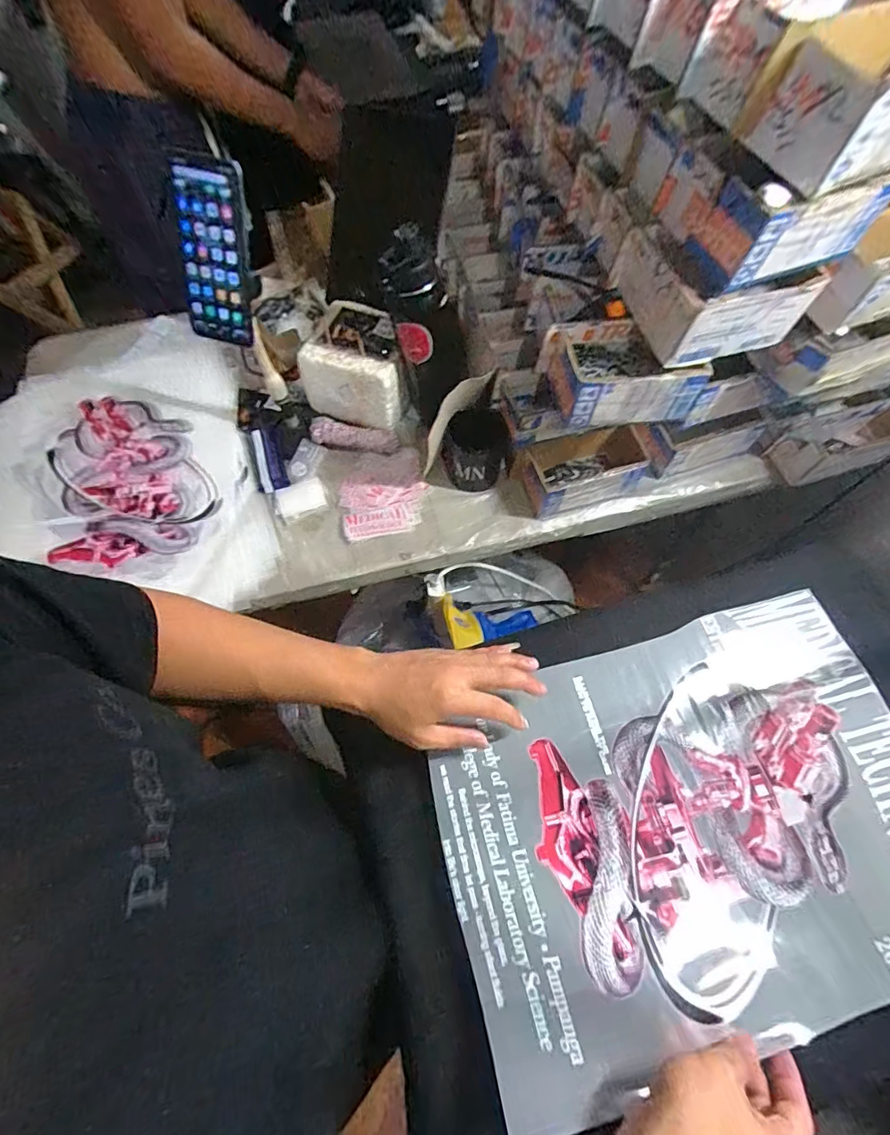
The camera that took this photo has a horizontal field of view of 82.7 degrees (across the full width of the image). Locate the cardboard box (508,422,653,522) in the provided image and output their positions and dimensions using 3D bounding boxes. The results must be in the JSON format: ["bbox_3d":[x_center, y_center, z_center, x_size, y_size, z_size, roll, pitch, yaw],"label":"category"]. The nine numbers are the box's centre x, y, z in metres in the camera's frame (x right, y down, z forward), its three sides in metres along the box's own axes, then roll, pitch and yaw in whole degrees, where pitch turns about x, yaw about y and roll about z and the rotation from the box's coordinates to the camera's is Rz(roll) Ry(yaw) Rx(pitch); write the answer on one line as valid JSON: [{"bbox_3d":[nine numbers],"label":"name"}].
[{"bbox_3d":[0.201,-0.140,0.725,0.185,0.080,0.082,-17,66,-8],"label":"cardboard box"}]

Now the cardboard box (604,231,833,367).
[{"bbox_3d":[0.289,-0.302,0.550,0.164,0.076,0.127,-14,66,-7],"label":"cardboard box"}]

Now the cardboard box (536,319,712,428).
[{"bbox_3d":[0.204,-0.227,0.592,0.163,0.064,0.103,-6,65,-3],"label":"cardboard box"}]

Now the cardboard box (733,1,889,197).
[{"bbox_3d":[0.336,-0.378,0.403,0.163,0.072,0.100,-21,67,-10],"label":"cardboard box"}]

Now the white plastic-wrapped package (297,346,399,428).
[{"bbox_3d":[-0.139,-0.262,0.758,0.150,0.118,0.038,17,66,8],"label":"white plastic-wrapped package"}]

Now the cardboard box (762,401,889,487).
[{"bbox_3d":[0.577,-0.182,0.744,0.177,0.075,0.079,-14,66,-7],"label":"cardboard box"}]

